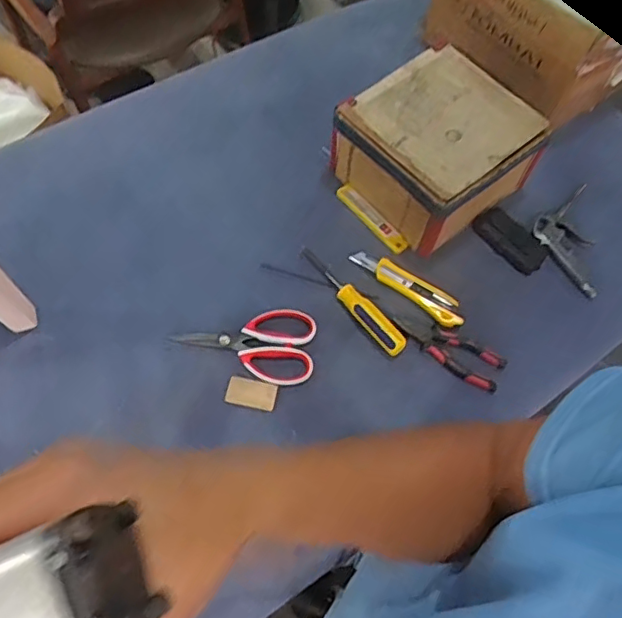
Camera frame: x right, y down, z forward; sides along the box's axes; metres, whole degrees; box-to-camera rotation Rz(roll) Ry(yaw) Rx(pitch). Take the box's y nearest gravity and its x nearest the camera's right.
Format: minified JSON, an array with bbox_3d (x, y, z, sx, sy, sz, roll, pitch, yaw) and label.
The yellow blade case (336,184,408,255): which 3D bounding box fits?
[{"bbox_3d":[0.087,-0.133,0.839,0.028,0.016,0.135,-35,70,-19],"label":"yellow blade case"}]

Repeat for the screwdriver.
[{"bbox_3d":[0.056,-0.017,0.773,0.032,0.020,0.192,-34,70,-18],"label":"screwdriver"}]

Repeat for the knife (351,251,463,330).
[{"bbox_3d":[0.132,-0.033,0.791,0.171,0.014,0.041,34,66,13],"label":"knife"}]

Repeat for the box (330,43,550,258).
[{"bbox_3d":[0.173,-0.225,0.804,0.209,0.115,0.215,-36,71,-19],"label":"box"}]

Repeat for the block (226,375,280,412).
[{"bbox_3d":[-0.074,0.105,0.723,0.062,0.006,0.035,14,63,4],"label":"block"}]

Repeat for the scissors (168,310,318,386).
[{"bbox_3d":[-0.086,0.042,0.749,0.180,0.017,0.097,7,63,0],"label":"scissors"}]

